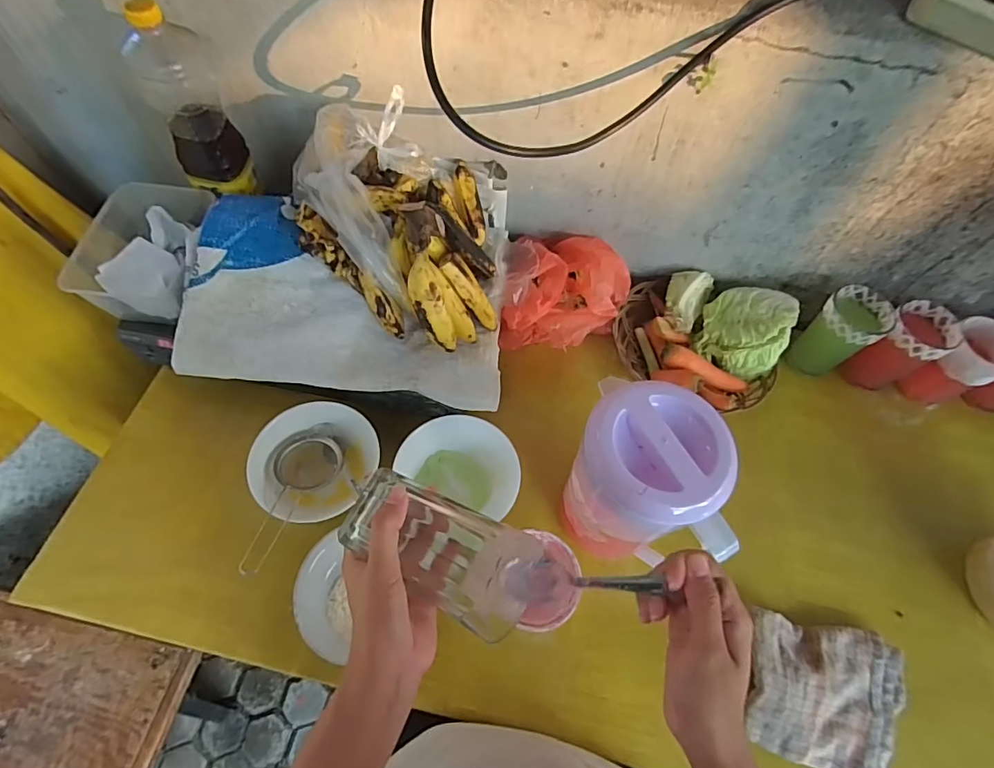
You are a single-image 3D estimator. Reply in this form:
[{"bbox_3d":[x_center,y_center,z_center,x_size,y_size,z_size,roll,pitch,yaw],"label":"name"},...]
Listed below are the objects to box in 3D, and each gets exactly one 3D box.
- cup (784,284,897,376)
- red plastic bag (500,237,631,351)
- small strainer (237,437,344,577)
[{"bbox_3d":[0.465,-0.070,0.690,0.093,0.102,0.078,-34,69,-18],"label":"cup"},{"bbox_3d":[0.091,-0.128,0.693,0.153,0.131,0.190,29,65,12],"label":"red plastic bag"},{"bbox_3d":[-0.237,0.132,0.576,0.076,0.045,0.178,11,40,3],"label":"small strainer"}]

